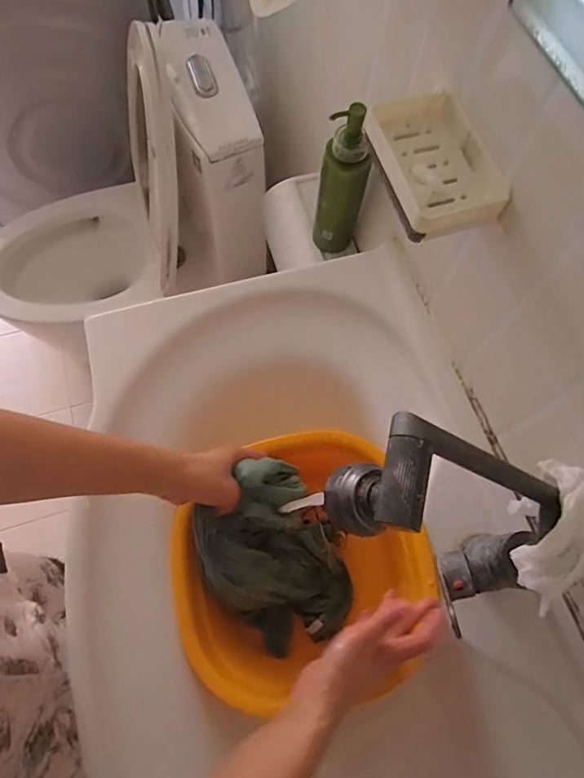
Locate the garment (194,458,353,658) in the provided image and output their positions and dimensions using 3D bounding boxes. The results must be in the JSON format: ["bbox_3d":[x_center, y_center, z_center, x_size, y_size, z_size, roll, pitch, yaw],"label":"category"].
[{"bbox_3d":[-0.017,0.194,0.534,0.143,0.166,0.183,-28,70,-14],"label":"garment"}]

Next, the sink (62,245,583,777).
[{"bbox_3d":[0.048,0.257,0.552,0.434,0.189,0.825,-16,67,-9],"label":"sink"}]

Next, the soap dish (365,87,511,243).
[{"bbox_3d":[0.127,-0.213,0.442,0.087,0.032,0.149,-14,67,-8],"label":"soap dish"}]

